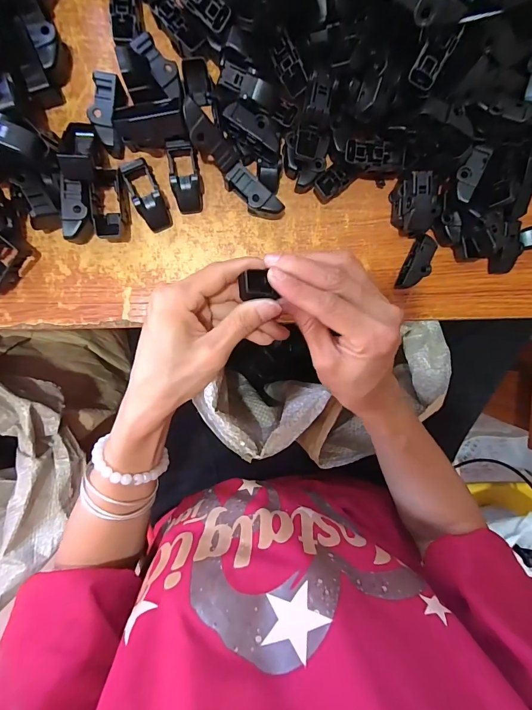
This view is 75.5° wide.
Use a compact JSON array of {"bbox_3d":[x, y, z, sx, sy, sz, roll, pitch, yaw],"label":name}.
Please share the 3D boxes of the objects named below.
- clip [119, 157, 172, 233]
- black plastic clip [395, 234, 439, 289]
[{"bbox_3d":[-0.093,-0.125,0.271,0.021,0.018,0.050,-23,99,-3],"label":"clip"},{"bbox_3d":[0.129,-0.079,0.297,0.021,0.018,0.045,15,95,-8],"label":"black plastic clip"}]

